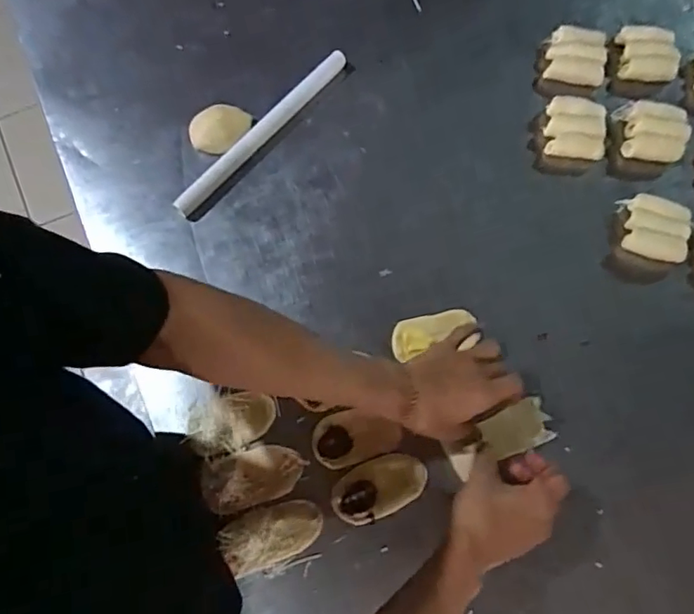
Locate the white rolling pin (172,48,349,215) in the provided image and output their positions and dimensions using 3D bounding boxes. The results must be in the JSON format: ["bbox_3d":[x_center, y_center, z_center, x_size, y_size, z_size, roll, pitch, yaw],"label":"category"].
[{"bbox_3d":[-0.102,-0.215,0.675,0.019,0.024,0.285,40,77,11],"label":"white rolling pin"}]

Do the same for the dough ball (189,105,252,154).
[{"bbox_3d":[-0.156,-0.219,0.670,0.059,0.036,0.075,42,77,12],"label":"dough ball"}]

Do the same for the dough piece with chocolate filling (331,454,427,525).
[{"bbox_3d":[0.033,0.185,0.561,0.098,0.008,0.054,-27,75,-8],"label":"dough piece with chocolate filling"}]

